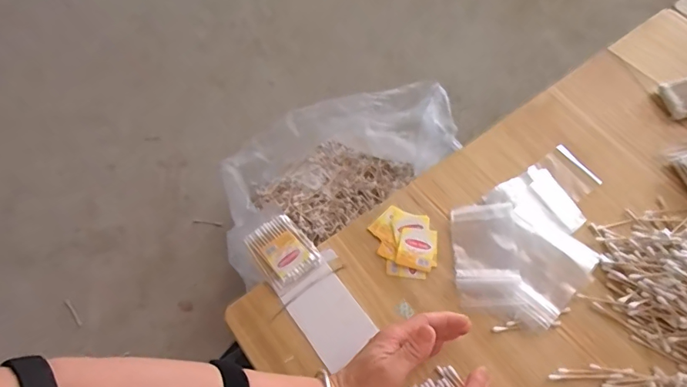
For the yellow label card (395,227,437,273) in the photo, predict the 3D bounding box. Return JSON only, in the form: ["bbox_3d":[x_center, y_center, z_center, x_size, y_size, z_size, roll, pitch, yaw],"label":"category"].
[{"bbox_3d":[0.081,0.059,0.513,0.040,0.005,0.048,15,64,3],"label":"yellow label card"}]

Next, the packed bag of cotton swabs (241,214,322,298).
[{"bbox_3d":[-0.065,0.063,0.511,0.059,0.014,0.077,-32,66,-16],"label":"packed bag of cotton swabs"}]

